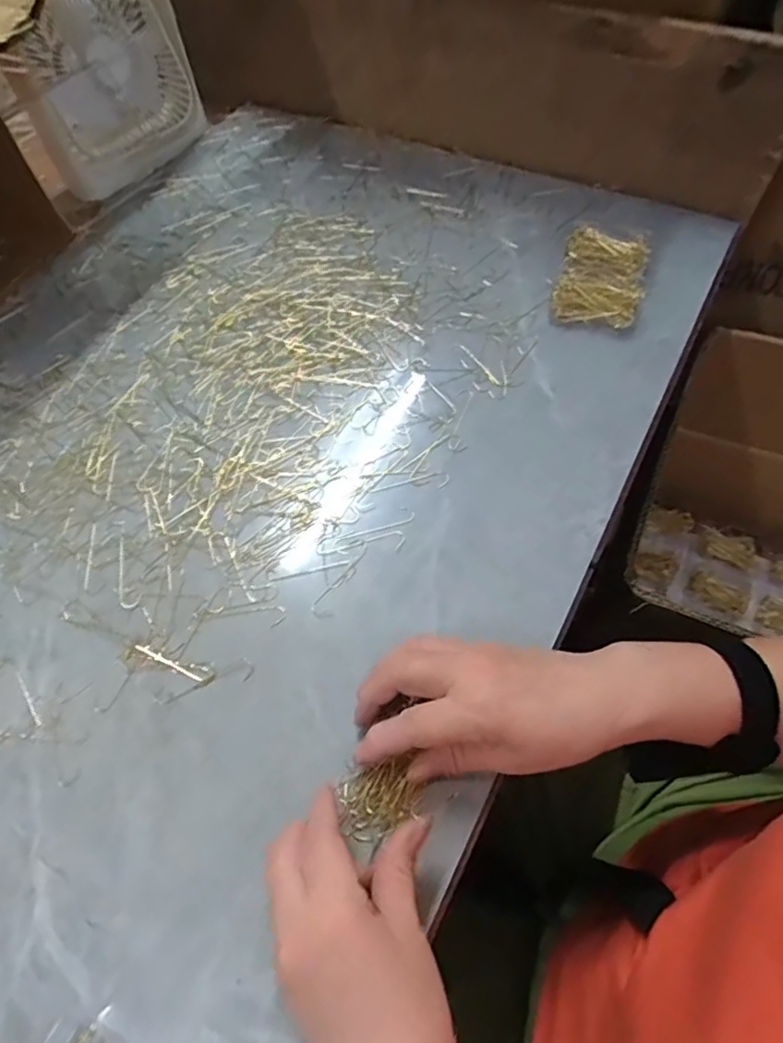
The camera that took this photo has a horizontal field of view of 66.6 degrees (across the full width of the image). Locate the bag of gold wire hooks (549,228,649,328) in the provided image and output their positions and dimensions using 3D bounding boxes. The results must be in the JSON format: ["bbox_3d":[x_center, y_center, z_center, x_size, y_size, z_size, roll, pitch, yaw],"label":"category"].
[{"bbox_3d":[0.185,-0.216,0.527,0.069,0.021,0.104,14,61,12],"label":"bag of gold wire hooks"}]

